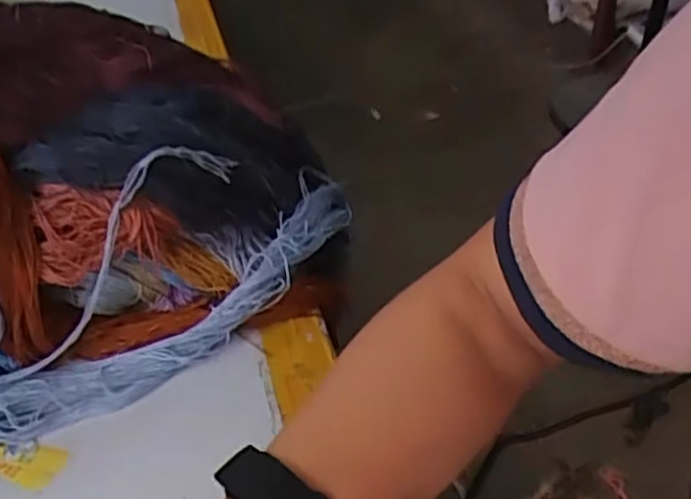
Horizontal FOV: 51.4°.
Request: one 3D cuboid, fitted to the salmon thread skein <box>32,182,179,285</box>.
[{"bbox_3d":[-0.153,-0.013,0.455,0.082,0.059,0.032,-8,39,-6],"label":"salmon thread skein"}]

